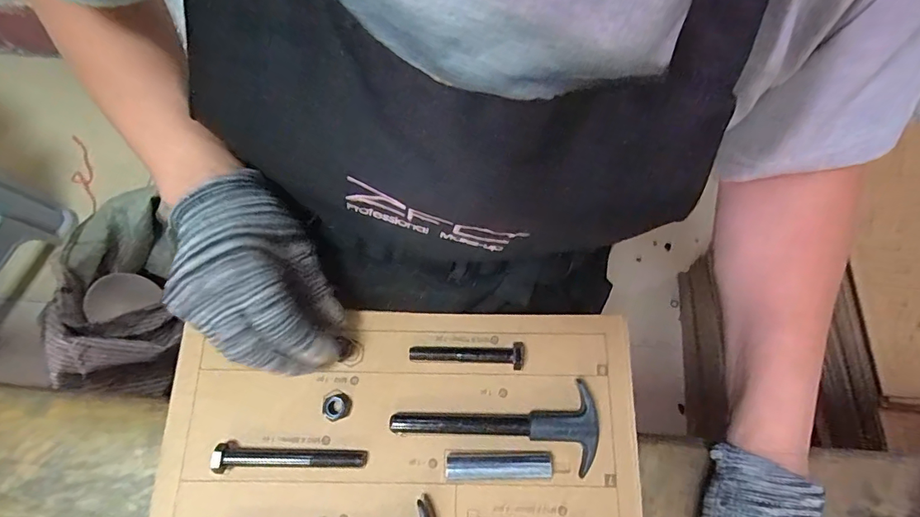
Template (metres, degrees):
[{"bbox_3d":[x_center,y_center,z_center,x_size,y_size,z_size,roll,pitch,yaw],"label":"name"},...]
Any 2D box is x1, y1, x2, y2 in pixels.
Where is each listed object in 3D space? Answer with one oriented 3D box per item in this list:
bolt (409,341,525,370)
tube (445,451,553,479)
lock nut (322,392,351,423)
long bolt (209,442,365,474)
[{"bbox_3d":[0.005,0.065,0.319,0.077,0.018,0.017,-1,70,-2],"label":"bolt"},{"bbox_3d":[0.024,0.129,0.300,0.065,0.015,0.015,0,70,-2],"label":"tube"},{"bbox_3d":[-0.081,0.096,0.312,0.017,0.006,0.017,0,70,-1],"label":"lock nut"},{"bbox_3d":[-0.105,0.125,0.297,0.090,0.017,0.015,4,70,0],"label":"long bolt"}]

